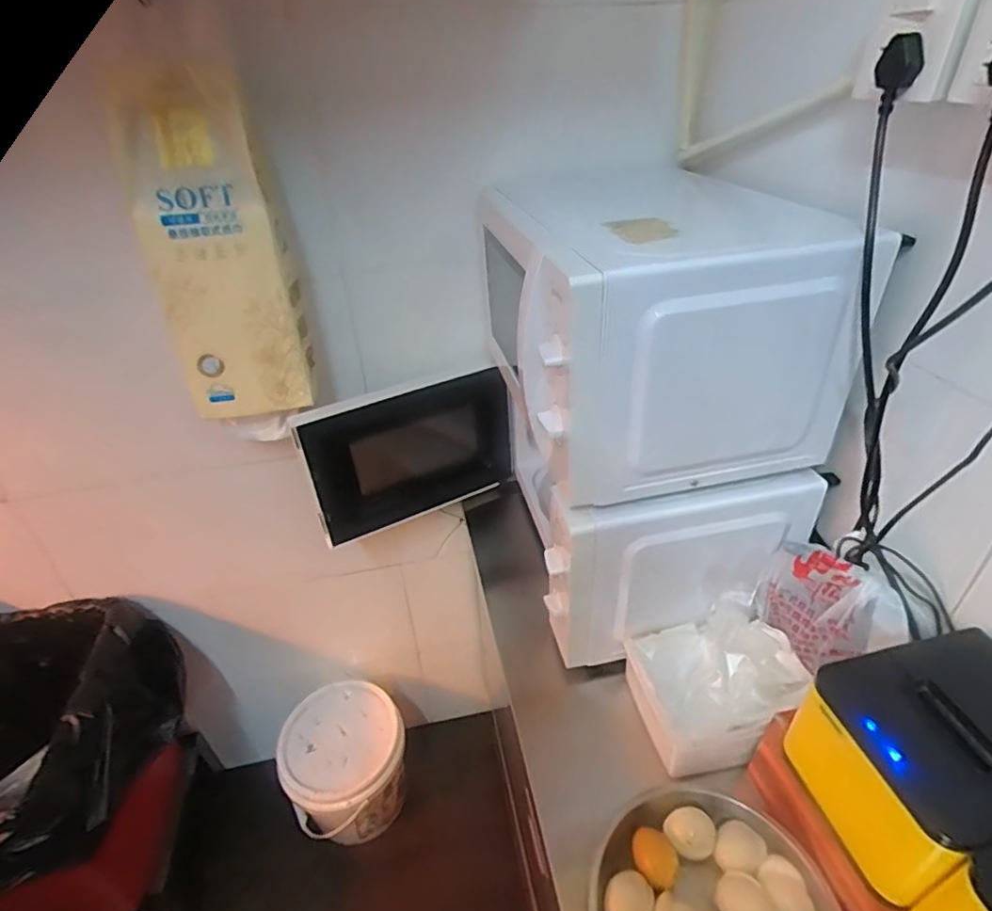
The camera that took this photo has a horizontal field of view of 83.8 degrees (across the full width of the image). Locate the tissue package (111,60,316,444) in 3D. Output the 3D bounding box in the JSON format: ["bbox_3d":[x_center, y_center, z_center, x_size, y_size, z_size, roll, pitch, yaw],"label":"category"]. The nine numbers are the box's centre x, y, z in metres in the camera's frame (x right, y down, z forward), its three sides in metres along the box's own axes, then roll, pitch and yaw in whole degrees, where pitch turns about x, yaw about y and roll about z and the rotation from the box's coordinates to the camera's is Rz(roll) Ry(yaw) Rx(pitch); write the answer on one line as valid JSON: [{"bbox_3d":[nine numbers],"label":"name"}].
[{"bbox_3d":[-0.365,-0.229,0.732,0.169,0.444,0.140,-21,41,-21],"label":"tissue package"}]

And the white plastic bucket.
[{"bbox_3d":[-0.338,0.723,1.294,0.256,0.273,0.268,-2,38,2],"label":"white plastic bucket"}]

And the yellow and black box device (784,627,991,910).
[{"bbox_3d":[0.347,0.234,0.435,0.159,0.118,0.135,-11,38,-10],"label":"yellow and black box device"}]

